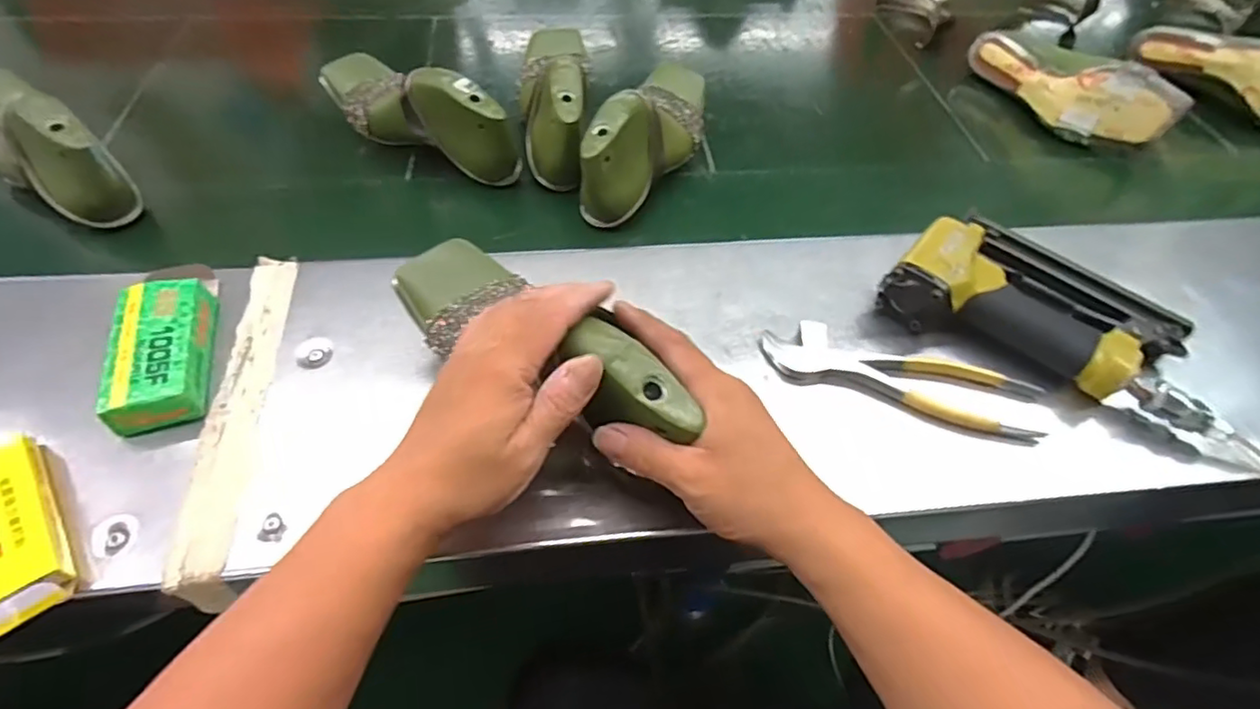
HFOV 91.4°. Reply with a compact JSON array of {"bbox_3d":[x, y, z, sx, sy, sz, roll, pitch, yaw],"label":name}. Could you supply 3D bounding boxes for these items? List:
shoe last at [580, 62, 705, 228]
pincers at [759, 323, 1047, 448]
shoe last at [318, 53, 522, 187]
[{"bbox_3d":[0.023,-0.221,0.597,0.072,0.084,0.215,17,53,9],"label":"shoe last"},{"bbox_3d":[0.191,0.015,0.433,0.191,0.012,0.048,14,52,8],"label":"pincers"},{"bbox_3d":[-0.210,-0.239,0.597,0.219,0.086,0.065,32,57,20],"label":"shoe last"}]

